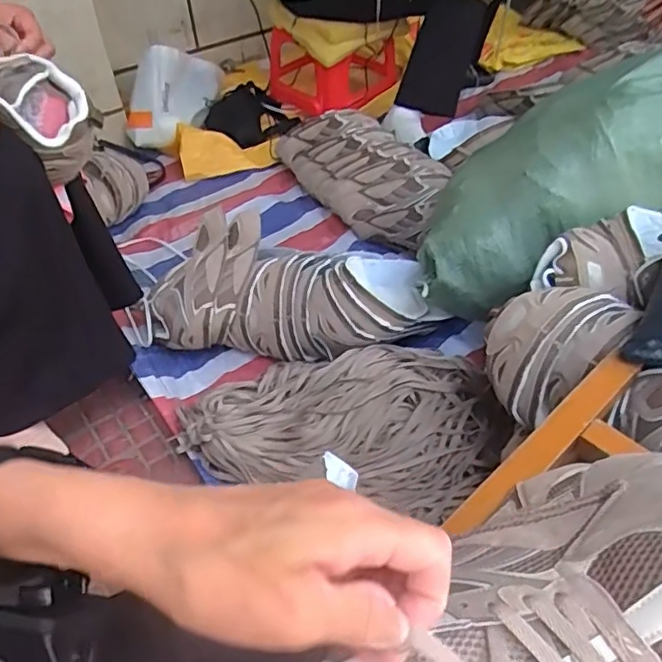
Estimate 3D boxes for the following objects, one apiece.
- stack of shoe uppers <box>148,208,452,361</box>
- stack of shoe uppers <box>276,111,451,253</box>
[{"bbox_3d":[-0.063,-0.065,1.019,0.483,0.160,0.223,-1,45,2],"label":"stack of shoe uppers"},{"bbox_3d":[0.064,-0.357,1.325,0.189,0.122,0.542,-22,48,-18],"label":"stack of shoe uppers"}]

